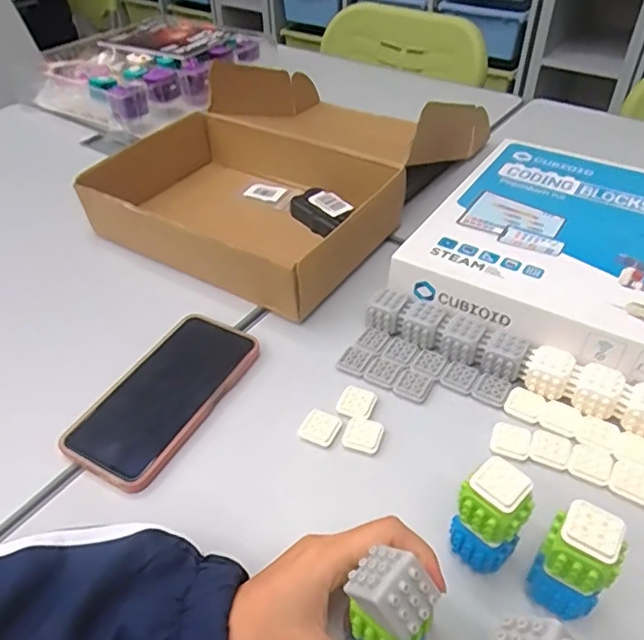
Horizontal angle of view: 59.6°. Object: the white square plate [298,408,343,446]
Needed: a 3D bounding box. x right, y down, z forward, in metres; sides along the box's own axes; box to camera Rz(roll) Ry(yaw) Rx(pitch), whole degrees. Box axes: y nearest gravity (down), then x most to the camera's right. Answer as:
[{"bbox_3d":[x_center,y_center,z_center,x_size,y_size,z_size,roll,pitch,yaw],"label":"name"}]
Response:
[{"bbox_3d":[-0.001,0.084,0.439,0.028,0.007,0.025,15,45,17],"label":"white square plate"}]

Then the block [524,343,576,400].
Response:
[{"bbox_3d":[0.186,0.041,0.457,0.031,0.027,0.035,24,48,25],"label":"block"}]

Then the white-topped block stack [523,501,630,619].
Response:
[{"bbox_3d":[0.142,0.139,0.316,0.036,0.078,0.032,33,53,32],"label":"white-topped block stack"}]

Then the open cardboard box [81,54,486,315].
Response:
[{"bbox_3d":[-0.036,-0.201,0.689,0.325,0.112,0.424,24,49,25],"label":"open cardboard box"}]

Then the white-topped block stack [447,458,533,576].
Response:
[{"bbox_3d":[0.102,0.121,0.342,0.037,0.076,0.033,27,50,27],"label":"white-topped block stack"}]

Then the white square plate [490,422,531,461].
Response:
[{"bbox_3d":[0.144,0.091,0.427,0.028,0.004,0.030,12,44,14],"label":"white square plate"}]

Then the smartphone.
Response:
[{"bbox_3d":[-0.129,0.060,0.470,0.087,0.013,0.167,19,47,21],"label":"smartphone"}]

